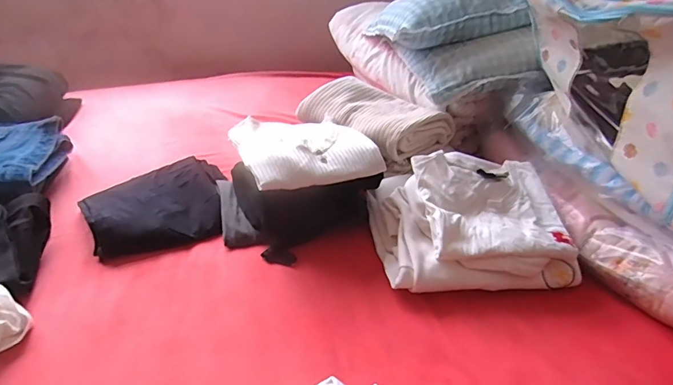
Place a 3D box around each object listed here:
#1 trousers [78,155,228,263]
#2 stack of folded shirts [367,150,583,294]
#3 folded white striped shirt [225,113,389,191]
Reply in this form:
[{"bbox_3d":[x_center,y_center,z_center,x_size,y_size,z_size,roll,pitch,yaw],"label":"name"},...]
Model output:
[{"bbox_3d":[-0.324,0.020,0.816,0.252,0.042,0.210,-16,42,-24],"label":"trousers"},{"bbox_3d":[0.235,0.046,0.759,0.323,0.122,0.232,-1,38,-6],"label":"stack of folded shirts"},{"bbox_3d":[-0.056,-0.085,0.761,0.221,0.036,0.199,-13,39,-21],"label":"folded white striped shirt"}]

